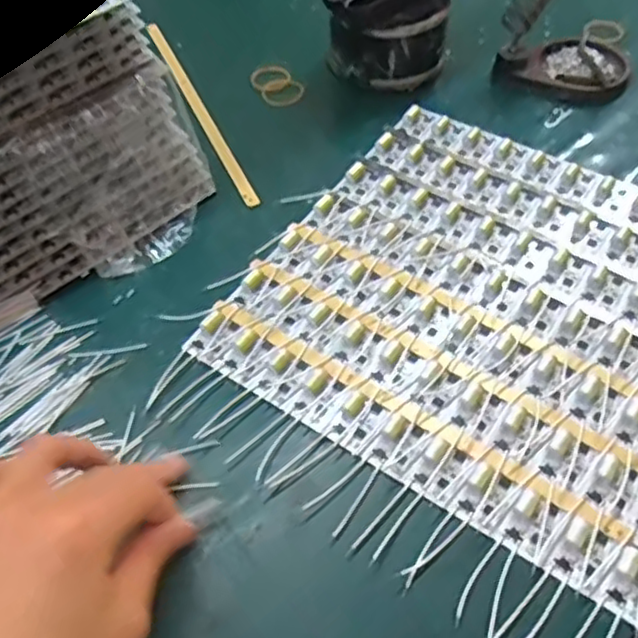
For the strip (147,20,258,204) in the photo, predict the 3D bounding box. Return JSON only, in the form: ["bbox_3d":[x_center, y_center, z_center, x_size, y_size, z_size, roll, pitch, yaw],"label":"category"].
[{"bbox_3d":[-0.087,-0.153,0.485,0.010,0.007,0.223,-22,55,-13],"label":"strip"}]

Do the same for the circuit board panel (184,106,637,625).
[{"bbox_3d":[0.117,-0.003,0.359,0.286,0.010,0.235,29,60,23],"label":"circuit board panel"}]

